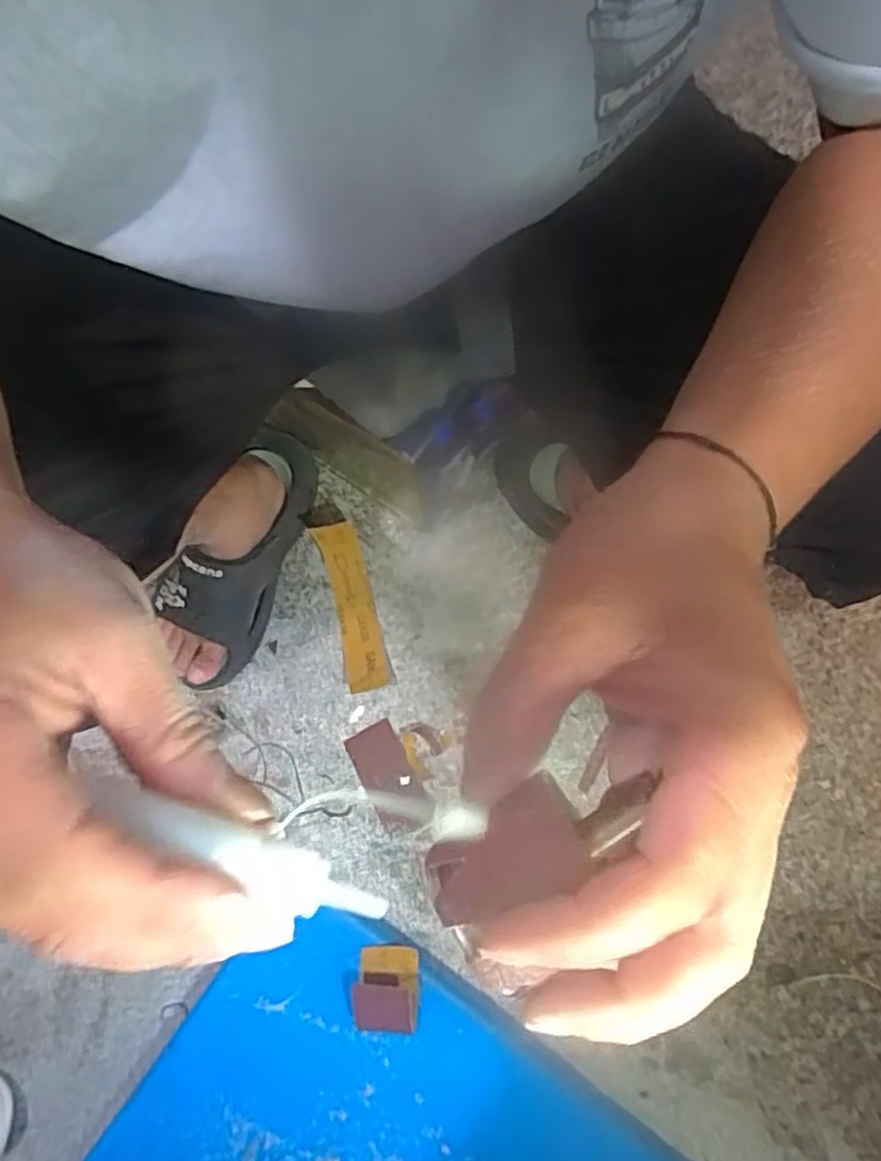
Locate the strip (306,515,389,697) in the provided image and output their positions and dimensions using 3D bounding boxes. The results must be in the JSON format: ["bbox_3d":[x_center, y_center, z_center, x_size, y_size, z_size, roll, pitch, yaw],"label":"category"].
[{"bbox_3d":[-0.100,0.028,0.819,0.047,0.017,0.191,-15,79,-1],"label":"strip"}]

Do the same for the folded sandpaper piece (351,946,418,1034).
[{"bbox_3d":[-0.054,0.407,0.712,0.061,0.054,0.077,-1,82,2],"label":"folded sandpaper piece"}]

